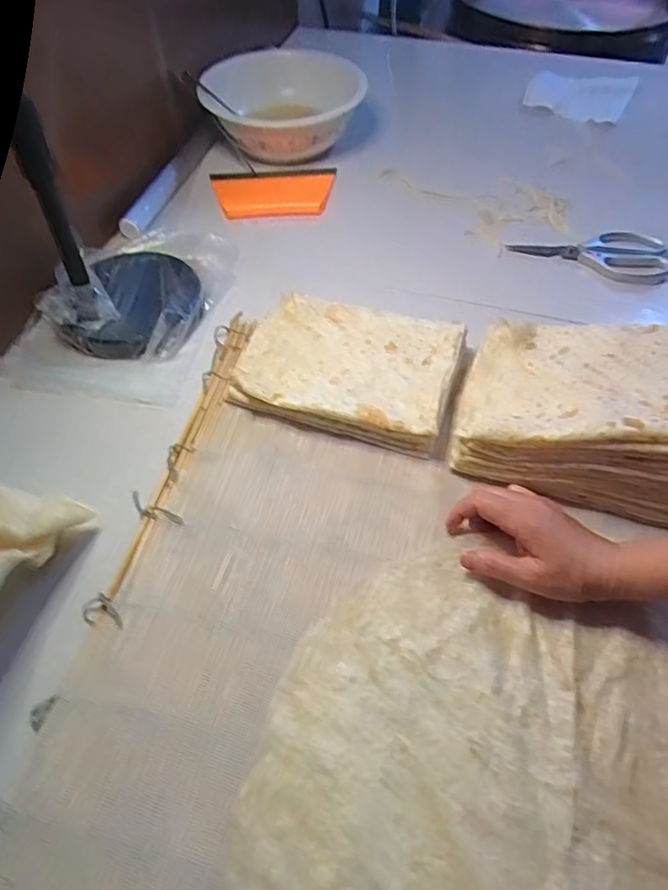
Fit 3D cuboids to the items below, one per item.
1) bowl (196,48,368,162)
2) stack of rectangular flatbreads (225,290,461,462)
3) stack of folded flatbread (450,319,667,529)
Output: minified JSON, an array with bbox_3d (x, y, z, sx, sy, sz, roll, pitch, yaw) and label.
[{"bbox_3d":[-0.073,-0.532,0.910,0.247,0.109,0.247,0,55,1],"label":"bowl"},{"bbox_3d":[0.013,-0.089,0.616,0.227,0.044,0.165,16,57,12],"label":"stack of rectangular flatbreads"},{"bbox_3d":[0.242,-0.044,0.541,0.221,0.116,0.181,18,57,13],"label":"stack of folded flatbread"}]

